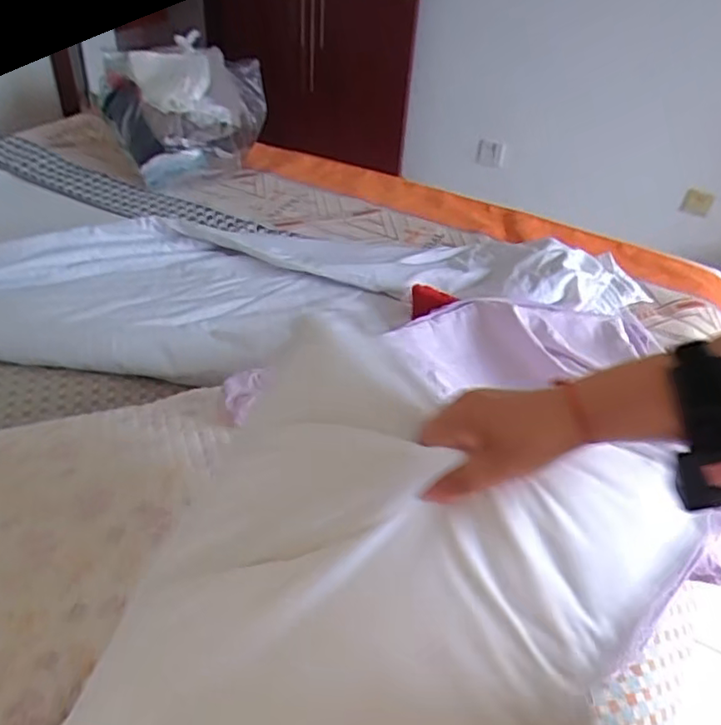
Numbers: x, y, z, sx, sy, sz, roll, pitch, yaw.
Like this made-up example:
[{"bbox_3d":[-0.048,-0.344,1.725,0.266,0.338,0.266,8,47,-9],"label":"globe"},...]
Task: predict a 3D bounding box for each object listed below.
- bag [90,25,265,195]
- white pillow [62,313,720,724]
[{"bbox_3d":[-0.396,-0.581,1.414,0.251,0.277,0.289,29,46,26],"label":"bag"},{"bbox_3d":[-0.045,0.254,0.404,0.332,0.111,0.567,30,68,17],"label":"white pillow"}]

